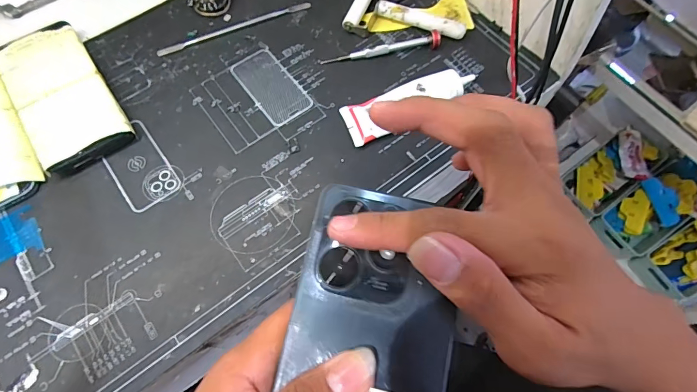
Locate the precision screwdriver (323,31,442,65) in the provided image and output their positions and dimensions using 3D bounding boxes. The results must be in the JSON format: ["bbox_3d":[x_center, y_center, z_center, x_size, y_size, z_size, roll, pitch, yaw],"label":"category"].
[{"bbox_3d":[0.033,-0.153,0.391,0.120,0.018,0.015,-7,69,-3],"label":"precision screwdriver"}]

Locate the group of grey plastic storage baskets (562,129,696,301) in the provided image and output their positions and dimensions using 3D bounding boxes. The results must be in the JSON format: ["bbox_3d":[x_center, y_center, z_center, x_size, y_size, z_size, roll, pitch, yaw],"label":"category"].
[{"bbox_3d":[0.617,0.027,0.773,0.216,0.089,0.318,-30,72,-12],"label":"group of grey plastic storage baskets"}]

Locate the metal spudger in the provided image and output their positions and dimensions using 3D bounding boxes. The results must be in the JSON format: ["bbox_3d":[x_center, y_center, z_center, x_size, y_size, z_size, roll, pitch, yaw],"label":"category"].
[{"bbox_3d":[-0.122,-0.182,0.411,0.167,0.005,0.013,-21,70,-9],"label":"metal spudger"}]

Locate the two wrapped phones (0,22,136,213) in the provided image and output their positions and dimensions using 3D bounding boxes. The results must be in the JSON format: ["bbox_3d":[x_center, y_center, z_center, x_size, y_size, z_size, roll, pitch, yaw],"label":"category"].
[{"bbox_3d":[-0.312,-0.072,0.357,0.174,0.022,0.162,-30,72,-12],"label":"two wrapped phones"}]

